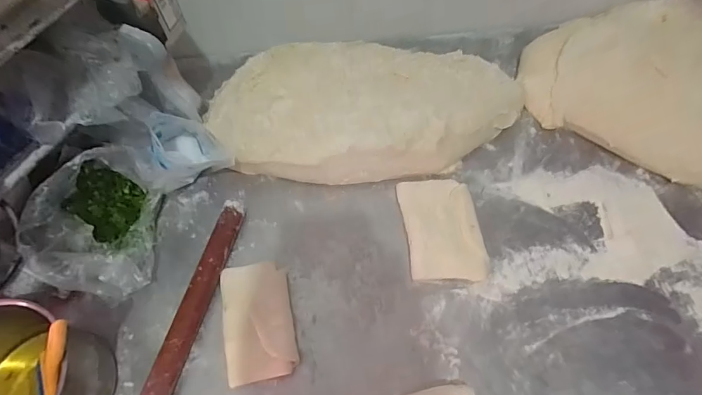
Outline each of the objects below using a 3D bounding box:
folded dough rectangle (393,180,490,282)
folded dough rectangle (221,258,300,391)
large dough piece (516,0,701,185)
[{"bbox_3d":[0.123,0.042,0.522,0.098,0.025,0.137,-6,62,-2],"label":"folded dough rectangle"},{"bbox_3d":[-0.111,0.147,0.471,0.079,0.024,0.135,-11,63,-5],"label":"folded dough rectangle"},{"bbox_3d":[0.494,-0.174,0.579,0.435,0.115,0.274,9,63,6],"label":"large dough piece"}]

